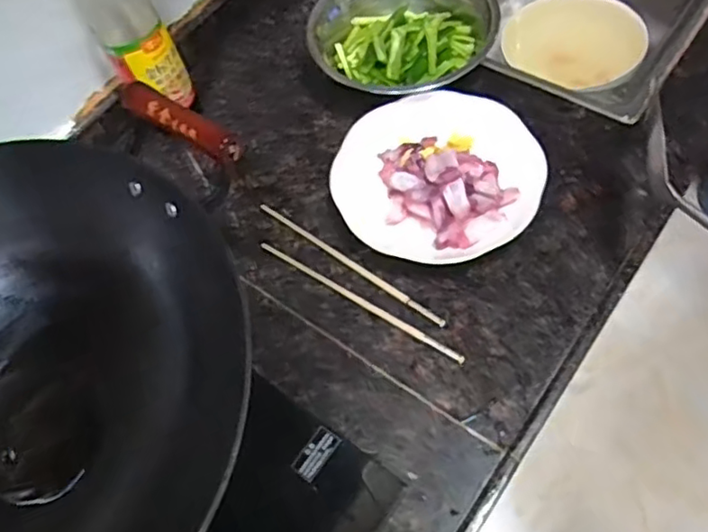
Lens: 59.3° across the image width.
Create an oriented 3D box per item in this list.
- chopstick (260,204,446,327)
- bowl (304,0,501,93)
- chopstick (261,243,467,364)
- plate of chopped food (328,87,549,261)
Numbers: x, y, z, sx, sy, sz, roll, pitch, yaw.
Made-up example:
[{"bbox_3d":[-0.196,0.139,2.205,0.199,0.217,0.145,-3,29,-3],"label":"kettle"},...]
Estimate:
[{"bbox_3d":[-0.007,-0.006,0.629,0.235,0.005,0.009,32,69,24],"label":"chopstick"},{"bbox_3d":[0.051,-0.266,0.712,0.187,0.097,0.153,22,66,20],"label":"bowl"},{"bbox_3d":[0.004,0.032,0.607,0.235,0.011,0.009,29,68,23],"label":"chopstick"},{"bbox_3d":[0.085,-0.096,0.642,0.204,0.051,0.181,3,61,10],"label":"plate of chopped food"}]

